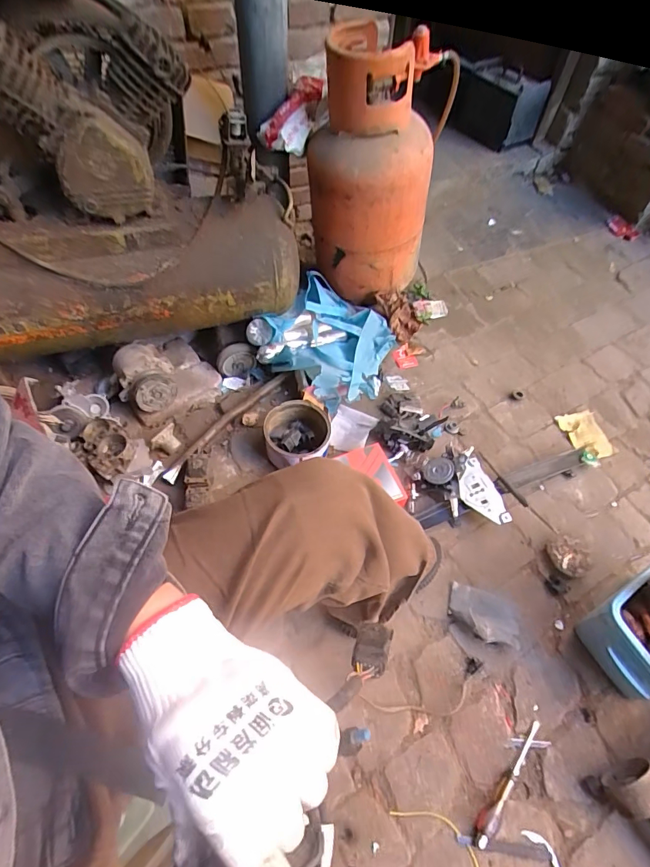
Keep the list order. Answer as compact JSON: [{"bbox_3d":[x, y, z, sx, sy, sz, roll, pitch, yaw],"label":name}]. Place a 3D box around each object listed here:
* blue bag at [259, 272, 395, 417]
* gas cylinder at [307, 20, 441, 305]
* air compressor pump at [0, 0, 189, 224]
[{"bbox_3d":[0.017,-0.262,1.192,0.340,0.178,0.331,35,62,19],"label":"blue bag"},{"bbox_3d":[0.122,-0.690,1.195,0.309,0.559,0.368,5,57,1],"label":"gas cylinder"},{"bbox_3d":[-0.390,-0.556,0.746,0.291,0.274,0.236,-10,58,-9],"label":"air compressor pump"}]

